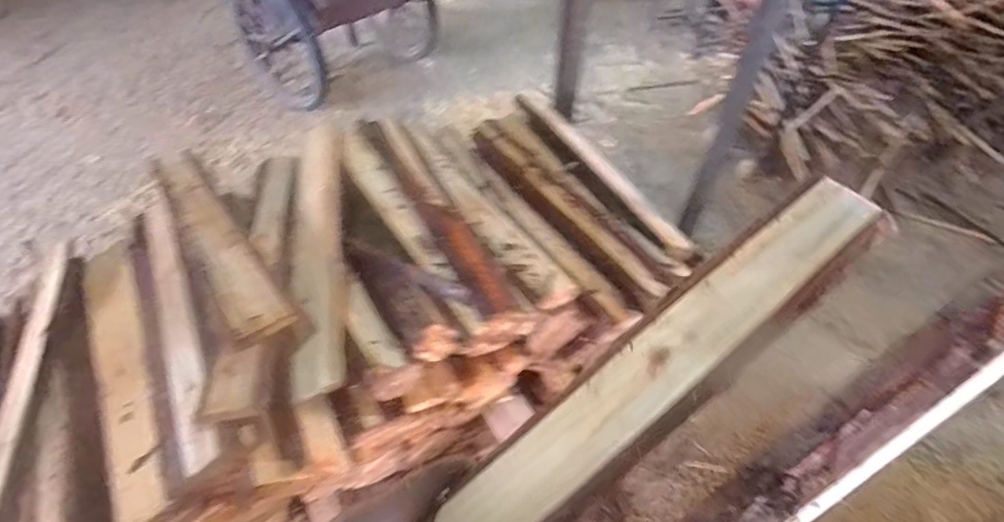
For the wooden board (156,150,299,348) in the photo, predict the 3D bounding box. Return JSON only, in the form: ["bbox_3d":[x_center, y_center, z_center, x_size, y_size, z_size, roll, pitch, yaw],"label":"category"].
[{"bbox_3d":[-0.403,-0.047,0.706,0.066,0.033,0.451,-29,53,-25],"label":"wooden board"}]

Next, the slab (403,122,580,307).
[{"bbox_3d":[-0.041,-0.077,0.776,0.076,0.036,0.413,-24,51,-21],"label":"slab"}]

